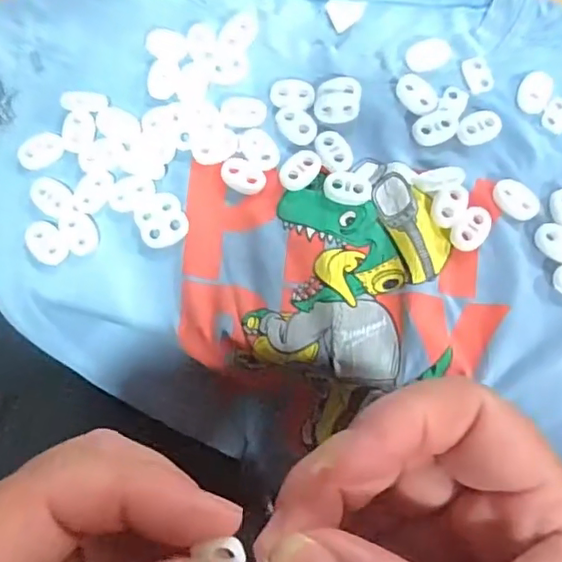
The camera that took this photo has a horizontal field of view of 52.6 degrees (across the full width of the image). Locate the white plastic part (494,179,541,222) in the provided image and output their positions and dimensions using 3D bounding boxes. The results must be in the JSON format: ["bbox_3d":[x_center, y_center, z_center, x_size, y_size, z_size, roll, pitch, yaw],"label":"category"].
[{"bbox_3d":[0.111,-0.038,0.270,0.023,0.005,0.016,40,78,11],"label":"white plastic part"}]

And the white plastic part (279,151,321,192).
[{"bbox_3d":[0.009,-0.054,0.273,0.022,0.004,0.016,-44,78,-11],"label":"white plastic part"}]

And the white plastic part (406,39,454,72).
[{"bbox_3d":[0.077,-0.118,0.293,0.025,0.004,0.019,-16,74,-4],"label":"white plastic part"}]

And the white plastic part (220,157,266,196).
[{"bbox_3d":[-0.019,-0.051,0.272,0.021,0.004,0.015,31,76,9],"label":"white plastic part"}]

